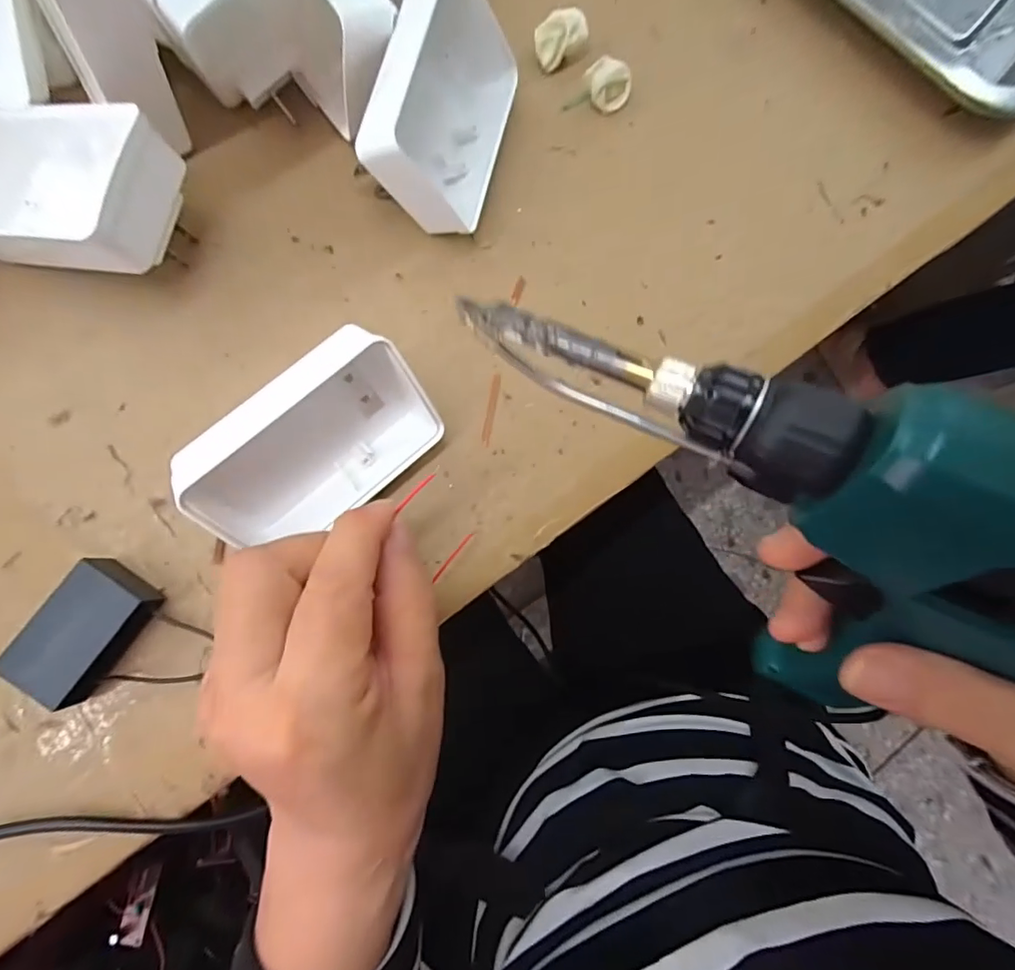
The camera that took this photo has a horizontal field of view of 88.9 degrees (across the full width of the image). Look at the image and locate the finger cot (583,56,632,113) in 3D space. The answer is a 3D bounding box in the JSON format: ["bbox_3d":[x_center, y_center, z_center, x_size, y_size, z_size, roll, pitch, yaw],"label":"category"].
[{"bbox_3d":[0.050,-0.197,0.255,0.023,0.017,0.015,16,81,-3],"label":"finger cot"}]

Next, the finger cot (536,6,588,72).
[{"bbox_3d":[0.025,-0.221,0.255,0.025,0.015,0.018,-34,86,-9],"label":"finger cot"}]

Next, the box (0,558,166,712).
[{"bbox_3d":[-0.160,0.056,0.199,0.033,0.021,0.049,31,80,-1],"label":"box"}]

